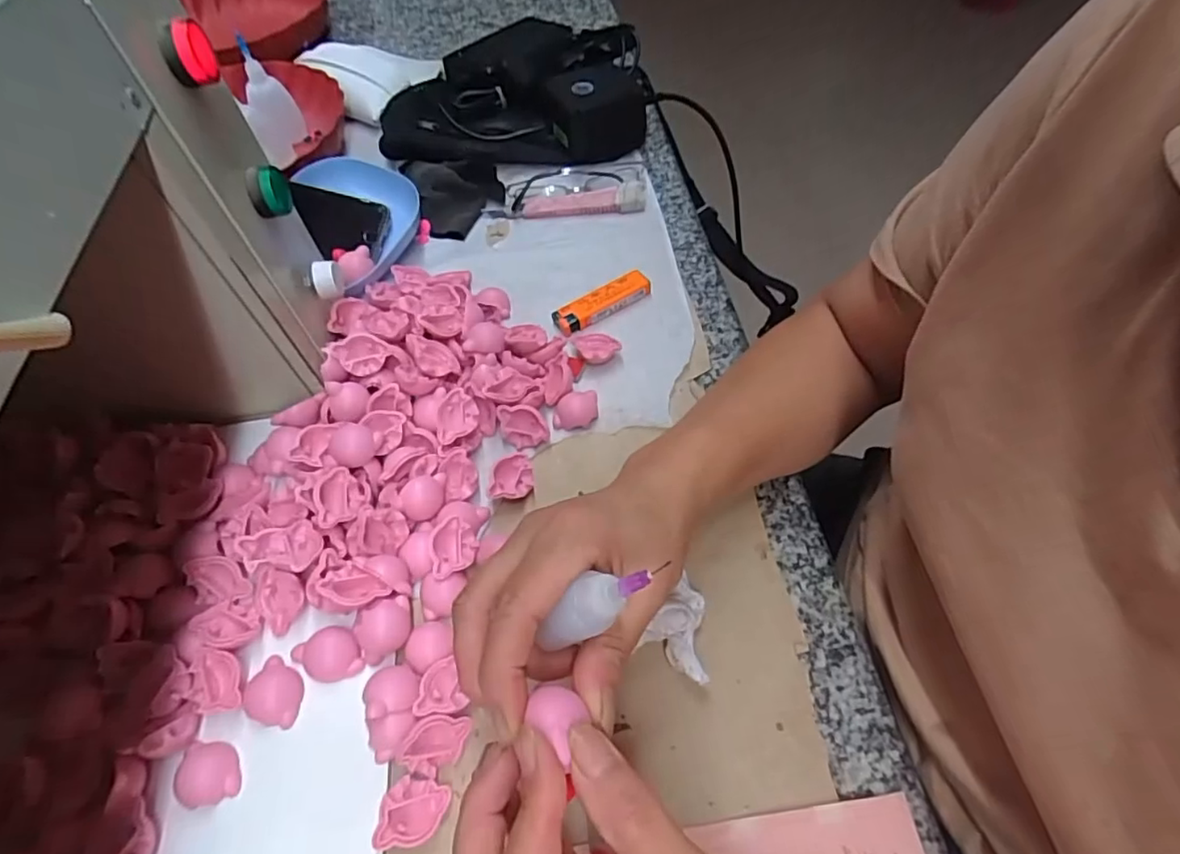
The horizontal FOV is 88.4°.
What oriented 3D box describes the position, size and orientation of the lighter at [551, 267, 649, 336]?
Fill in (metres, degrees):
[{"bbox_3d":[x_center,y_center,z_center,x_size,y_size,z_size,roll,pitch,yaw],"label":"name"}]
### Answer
[{"bbox_3d":[0.010,-0.100,0.480,0.080,0.013,0.023,-29,60,-19],"label":"lighter"}]

